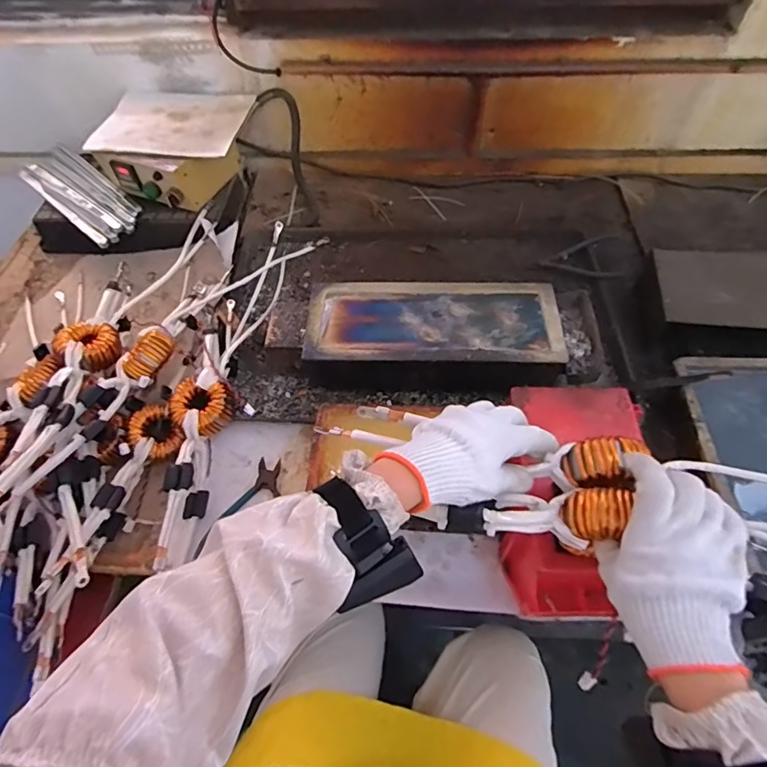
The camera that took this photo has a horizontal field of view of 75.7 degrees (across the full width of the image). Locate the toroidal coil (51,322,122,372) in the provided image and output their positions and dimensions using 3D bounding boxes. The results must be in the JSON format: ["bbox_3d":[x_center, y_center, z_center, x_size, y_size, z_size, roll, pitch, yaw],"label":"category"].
[{"bbox_3d":[-0.402,-0.053,0.677,0.074,0.037,0.073,28,61,19],"label":"toroidal coil"}]

